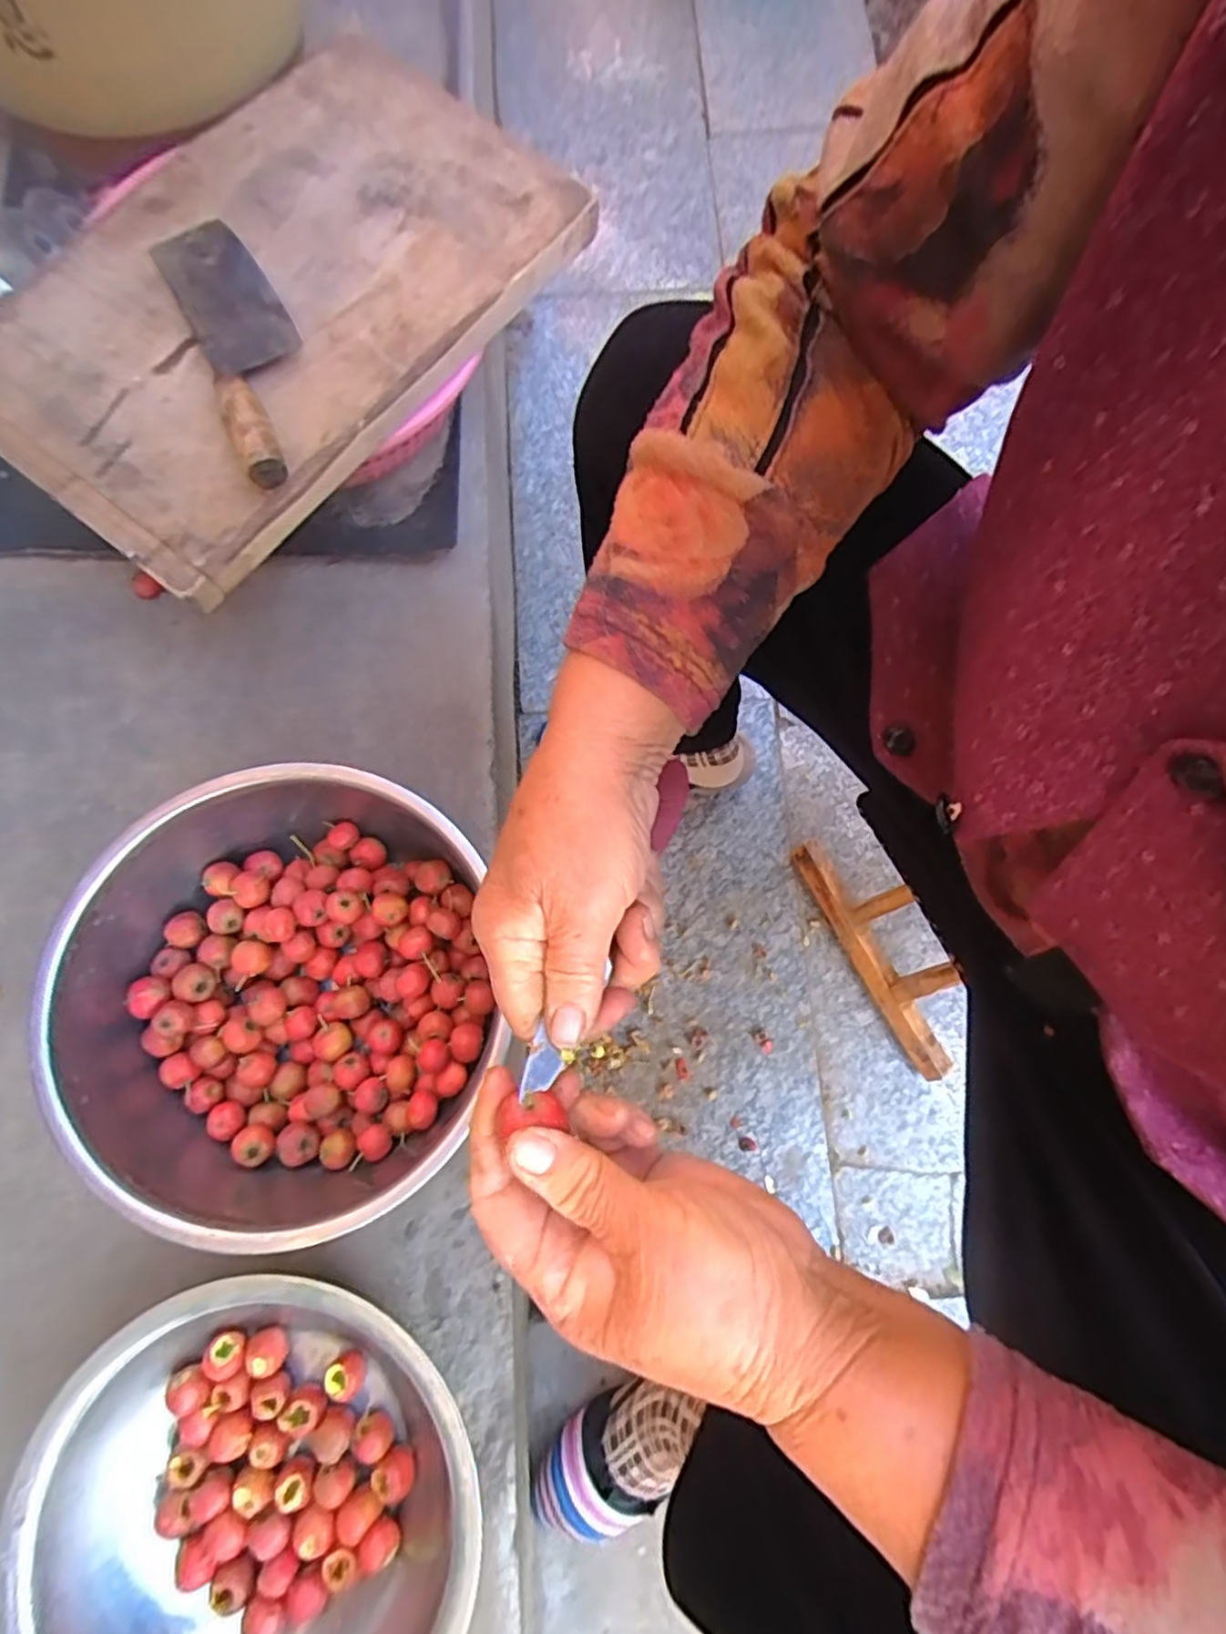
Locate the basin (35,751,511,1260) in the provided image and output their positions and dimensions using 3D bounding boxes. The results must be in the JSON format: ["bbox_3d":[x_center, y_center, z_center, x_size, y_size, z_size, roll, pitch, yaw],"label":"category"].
[{"bbox_3d":[-0.220,0.121,0.468,0.290,0.112,0.290,0,78,0],"label":"basin"}]

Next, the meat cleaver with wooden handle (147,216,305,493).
[{"bbox_3d":[-0.258,-0.335,0.471,0.066,0.019,0.222,-26,79,-5],"label":"meat cleaver with wooden handle"}]

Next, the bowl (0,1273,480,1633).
[{"bbox_3d":[-0.223,0.433,0.435,0.266,0.081,0.260,0,78,0],"label":"bowl"}]

